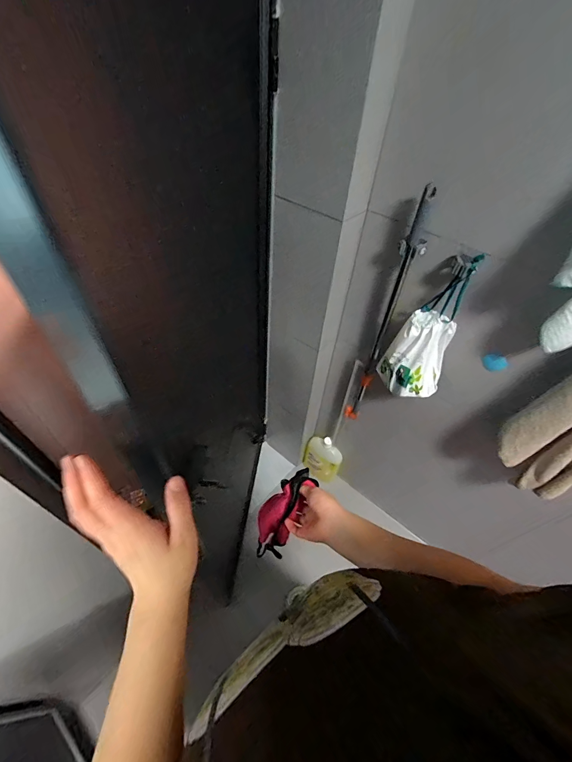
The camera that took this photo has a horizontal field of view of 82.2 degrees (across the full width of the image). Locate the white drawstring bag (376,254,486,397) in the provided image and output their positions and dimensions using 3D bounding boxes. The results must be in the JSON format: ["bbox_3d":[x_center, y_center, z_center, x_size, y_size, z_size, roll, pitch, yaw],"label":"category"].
[{"bbox_3d":[0.338,-0.098,0.774,0.100,0.333,0.128,-17,51,-20],"label":"white drawstring bag"}]

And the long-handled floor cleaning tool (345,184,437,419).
[{"bbox_3d":[0.262,-0.129,0.931,0.044,0.759,0.050,-5,48,-11],"label":"long-handled floor cleaning tool"}]

